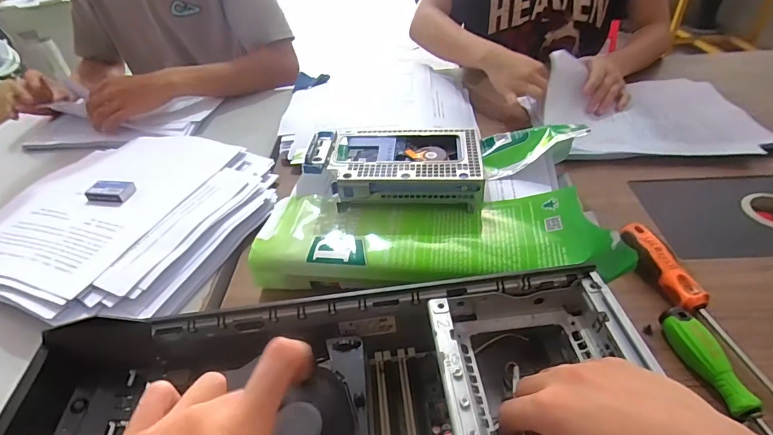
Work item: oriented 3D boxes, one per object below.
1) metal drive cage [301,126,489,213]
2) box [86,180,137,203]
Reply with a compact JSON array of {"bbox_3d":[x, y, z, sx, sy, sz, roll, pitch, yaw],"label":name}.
[{"bbox_3d":[0.012,-0.062,0.496,0.187,0.055,0.119,0,39,7],"label":"metal drive cage"},{"bbox_3d":[-0.354,-0.034,0.548,0.056,0.012,0.031,3,40,11],"label":"box"}]

